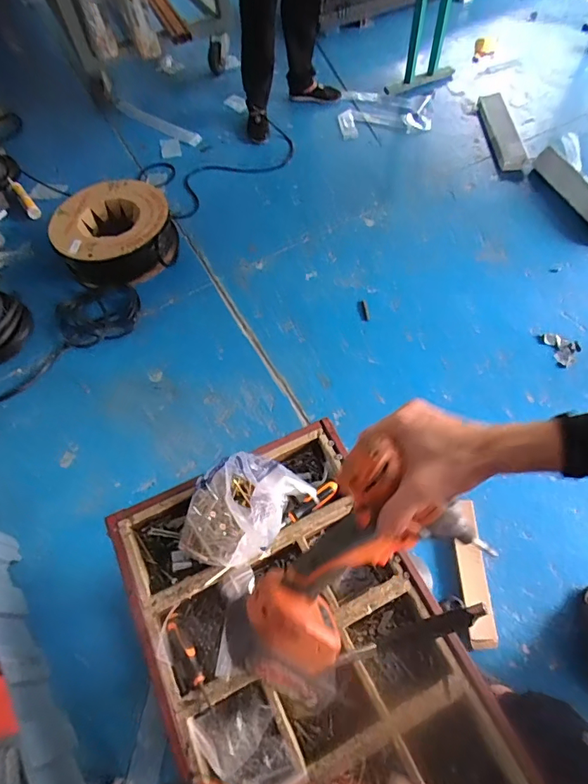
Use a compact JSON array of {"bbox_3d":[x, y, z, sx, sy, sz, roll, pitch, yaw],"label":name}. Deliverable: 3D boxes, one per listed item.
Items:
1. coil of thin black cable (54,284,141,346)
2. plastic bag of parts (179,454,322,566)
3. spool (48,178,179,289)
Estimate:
[{"bbox_3d":[-0.711,-0.284,1.653,0.296,0.041,0.231,-13,62,-4],"label":"coil of thin black cable"},{"bbox_3d":[-0.072,0.154,0.593,0.132,0.087,0.155,32,68,18],"label":"plastic bag of parts"},{"bbox_3d":[-0.680,-0.605,1.728,0.433,0.177,0.394,-1,62,2],"label":"spool"}]

